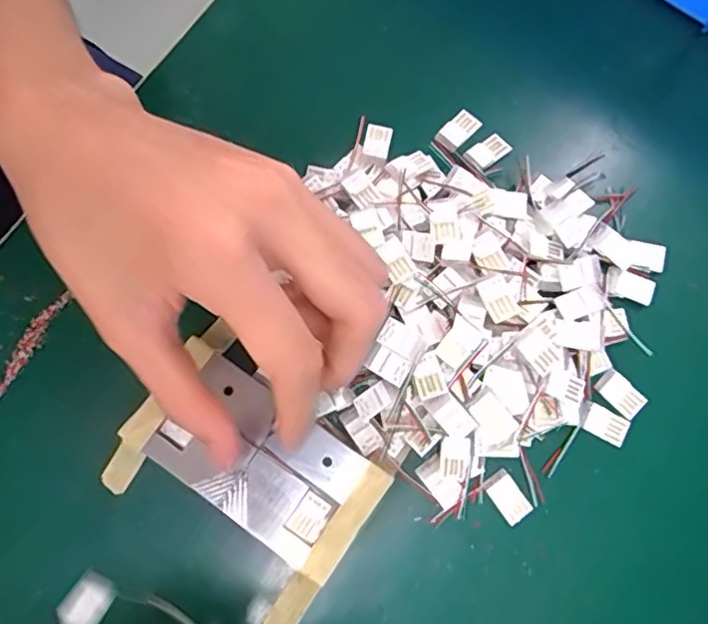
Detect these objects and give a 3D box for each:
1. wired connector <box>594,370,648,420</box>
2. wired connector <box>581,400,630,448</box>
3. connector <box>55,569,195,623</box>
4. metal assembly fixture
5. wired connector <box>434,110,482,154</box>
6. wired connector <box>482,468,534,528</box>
[{"bbox_3d":[0.110,0.034,0.251,0.020,0.004,0.011,44,83,9],"label":"wired connector"},{"bbox_3d":[0.103,0.046,0.252,0.020,0.004,0.012,29,80,7],"label":"wired connector"},{"bbox_3d":[-0.076,0.114,0.222,0.068,0.020,0.021,3,77,27],"label":"connector"},{"bbox_3d":[-0.039,0.058,0.242,0.098,0.009,0.049,34,81,8],"label":"metal assembly fixture"},{"bbox_3d":[0.047,-0.083,0.276,0.012,0.004,0.020,43,82,9],"label":"wired connector"},{"bbox_3d":[0.062,0.075,0.247,0.012,0.004,0.021,-36,80,-6],"label":"wired connector"}]

